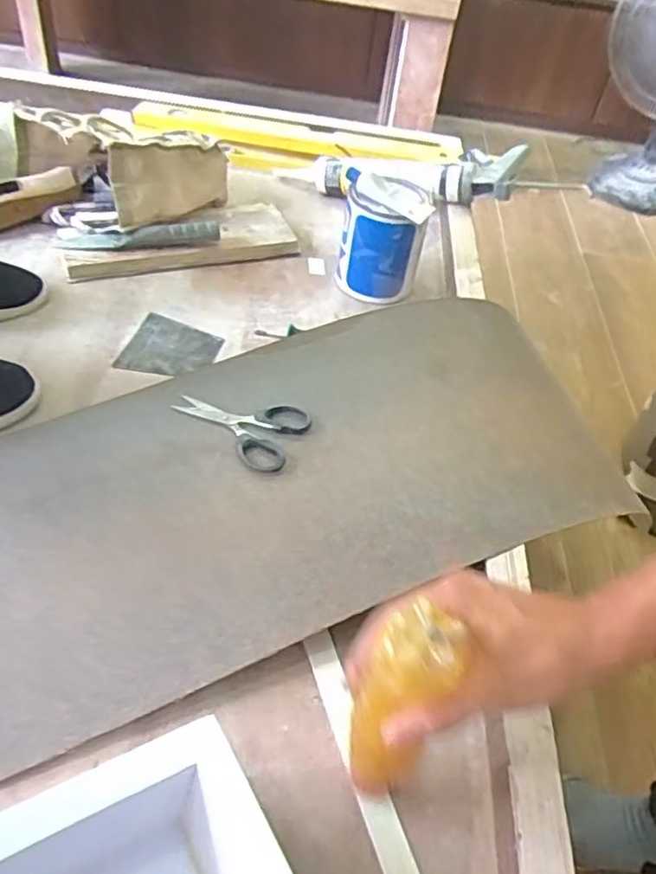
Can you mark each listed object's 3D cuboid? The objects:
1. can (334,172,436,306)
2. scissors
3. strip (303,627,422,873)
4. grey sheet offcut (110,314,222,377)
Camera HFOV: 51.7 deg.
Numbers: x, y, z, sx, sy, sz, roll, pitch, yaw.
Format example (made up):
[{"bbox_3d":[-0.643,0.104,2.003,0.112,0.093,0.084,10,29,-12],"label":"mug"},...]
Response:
[{"bbox_3d":[0.064,-0.242,0.806,0.095,0.130,0.094,5,47,-5],"label":"can"},{"bbox_3d":[-0.081,-0.015,0.610,0.117,0.011,0.073,24,49,13],"label":"scissors"},{"bbox_3d":[0.028,0.233,0.458,0.023,0.011,0.219,-13,52,-16],"label":"strip"},{"bbox_3d":[-0.169,-0.094,0.730,0.092,0.012,0.084,13,47,2],"label":"grey sheet offcut"}]

